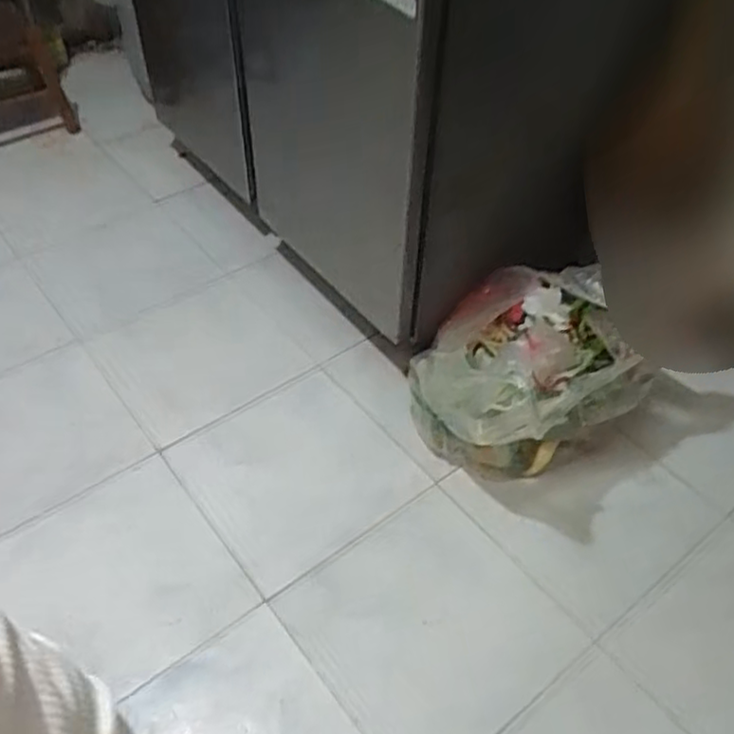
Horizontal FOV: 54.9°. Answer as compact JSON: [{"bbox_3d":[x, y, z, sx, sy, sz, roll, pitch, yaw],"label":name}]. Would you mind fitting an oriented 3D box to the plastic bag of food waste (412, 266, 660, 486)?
[{"bbox_3d":[0.314,0.001,1.423,0.428,0.324,0.404,-16,50,-16],"label":"plastic bag of food waste"}]

